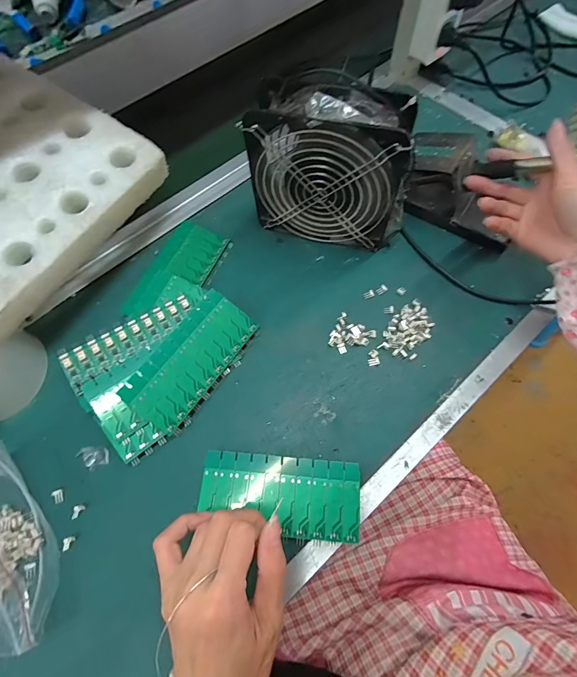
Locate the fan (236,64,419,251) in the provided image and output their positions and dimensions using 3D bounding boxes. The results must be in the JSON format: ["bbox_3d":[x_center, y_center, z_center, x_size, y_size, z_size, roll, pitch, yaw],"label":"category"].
[{"bbox_3d":[0.044,-0.172,0.356,0.156,0.154,0.061,14,69,7],"label":"fan"}]

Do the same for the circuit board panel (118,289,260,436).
[{"bbox_3d":[-0.094,0.020,0.341,0.062,0.005,0.136,39,70,-6],"label":"circuit board panel"}]

